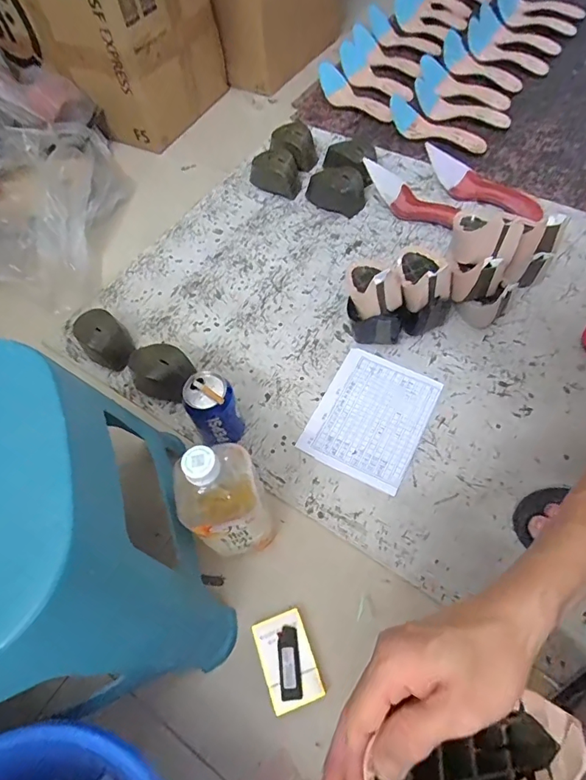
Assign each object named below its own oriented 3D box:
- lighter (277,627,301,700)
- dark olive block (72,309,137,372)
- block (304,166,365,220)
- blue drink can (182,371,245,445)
[{"bbox_3d":[-0.005,0.288,0.469,0.023,0.007,0.067,-8,60,0],"label":"lighter"},{"bbox_3d":[-0.288,-0.073,0.693,0.068,0.067,0.091,-34,63,-15],"label":"dark olive block"},{"bbox_3d":[0.080,-0.379,0.834,0.112,0.066,0.063,29,66,19],"label":"block"},{"bbox_3d":[-0.102,0.032,0.587,0.059,0.116,0.061,-2,60,3],"label":"blue drink can"}]

